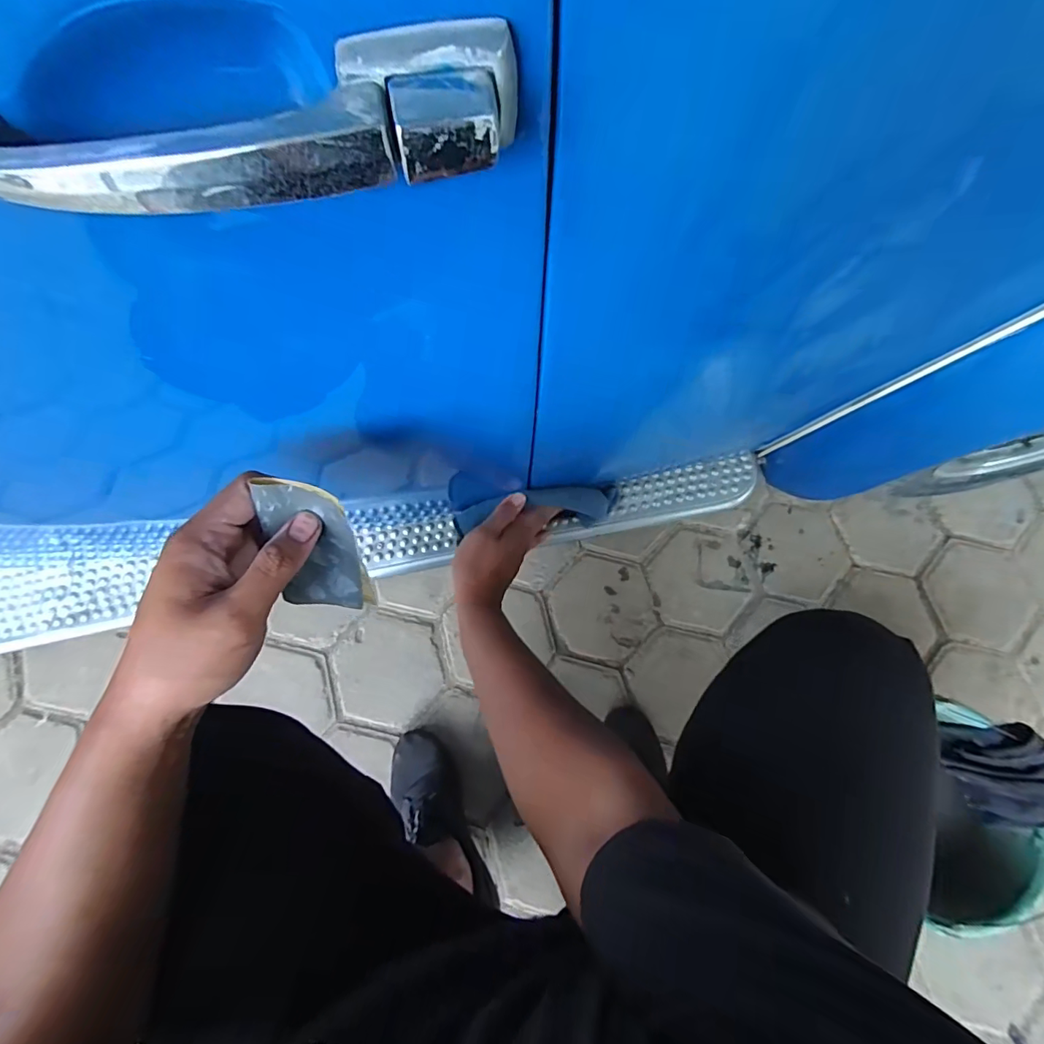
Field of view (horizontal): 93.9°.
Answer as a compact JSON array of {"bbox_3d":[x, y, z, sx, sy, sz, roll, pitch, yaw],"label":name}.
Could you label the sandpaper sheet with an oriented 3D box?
[{"bbox_3d":[-0.146,0.021,0.343,0.063,0.119,0.009,-4,41,0],"label":"sandpaper sheet"}]

